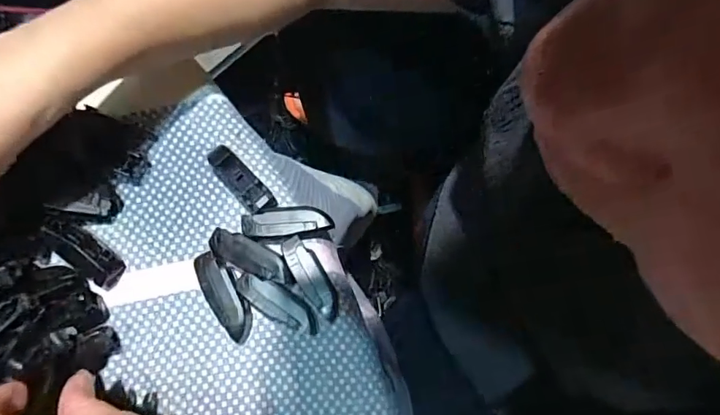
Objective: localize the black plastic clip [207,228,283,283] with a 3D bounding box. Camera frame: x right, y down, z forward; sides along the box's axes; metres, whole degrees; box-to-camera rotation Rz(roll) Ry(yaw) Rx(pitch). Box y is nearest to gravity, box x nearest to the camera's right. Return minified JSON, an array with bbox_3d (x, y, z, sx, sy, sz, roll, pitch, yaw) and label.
[{"bbox_3d":[-0.067,0.028,0.294,0.050,0.006,0.018,25,79,5],"label":"black plastic clip"}]

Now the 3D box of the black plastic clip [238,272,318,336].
[{"bbox_3d":[-0.048,0.057,0.293,0.053,0.007,0.020,34,80,-7],"label":"black plastic clip"}]

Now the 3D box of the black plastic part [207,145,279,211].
[{"bbox_3d":[-0.077,-0.019,0.308,0.017,0.011,0.059,-42,68,-8],"label":"black plastic part"}]

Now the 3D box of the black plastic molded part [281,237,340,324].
[{"bbox_3d":[-0.028,0.042,0.295,0.017,0.006,0.054,-31,94,-6],"label":"black plastic molded part"}]

